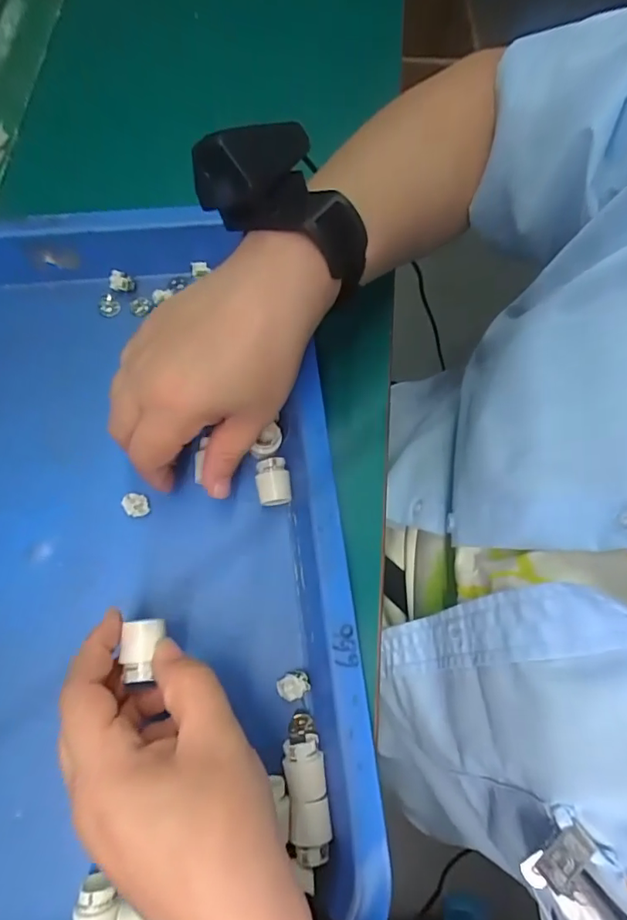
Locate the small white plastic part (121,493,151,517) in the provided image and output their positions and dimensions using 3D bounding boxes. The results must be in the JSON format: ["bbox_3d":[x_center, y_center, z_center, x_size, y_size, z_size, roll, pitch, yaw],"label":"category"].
[{"bbox_3d":[-0.106,0.027,0.299,0.013,0.005,0.015,-29,75,-12],"label":"small white plastic part"}]

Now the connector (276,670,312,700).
[{"bbox_3d":[-0.011,0.127,0.283,0.018,0.017,0.013,-21,74,-10],"label":"connector"}]

